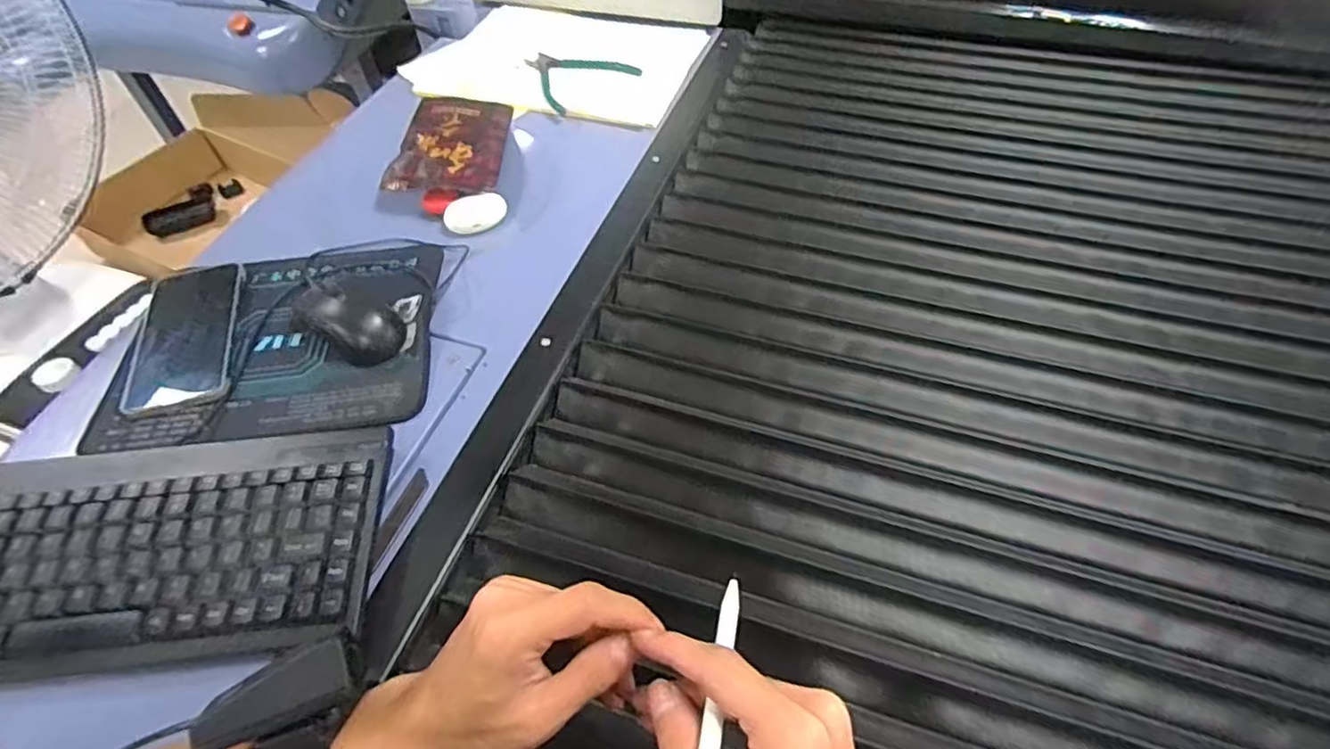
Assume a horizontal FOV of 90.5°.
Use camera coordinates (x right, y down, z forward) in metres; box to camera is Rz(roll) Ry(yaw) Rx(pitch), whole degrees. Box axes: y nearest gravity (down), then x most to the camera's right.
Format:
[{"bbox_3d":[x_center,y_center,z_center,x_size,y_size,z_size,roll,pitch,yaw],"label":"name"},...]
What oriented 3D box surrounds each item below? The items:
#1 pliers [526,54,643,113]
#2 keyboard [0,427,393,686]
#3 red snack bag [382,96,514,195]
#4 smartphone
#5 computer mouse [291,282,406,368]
[{"bbox_3d":[-0.096,-0.370,0.806,0.120,0.012,0.137,-20,52,-11],"label":"pliers"},{"bbox_3d":[-0.330,0.110,0.423,0.283,0.034,0.149,-5,51,-2],"label":"keyboard"},{"bbox_3d":[-0.233,-0.261,0.727,0.116,0.020,0.157,1,52,6],"label":"red snack bag"},{"bbox_3d":[-0.403,-0.034,0.552,0.079,0.011,0.149,-12,59,-8],"label":"smartphone"},{"bbox_3d":[-0.267,-0.050,0.545,0.114,0.032,0.052,25,56,21],"label":"computer mouse"}]

